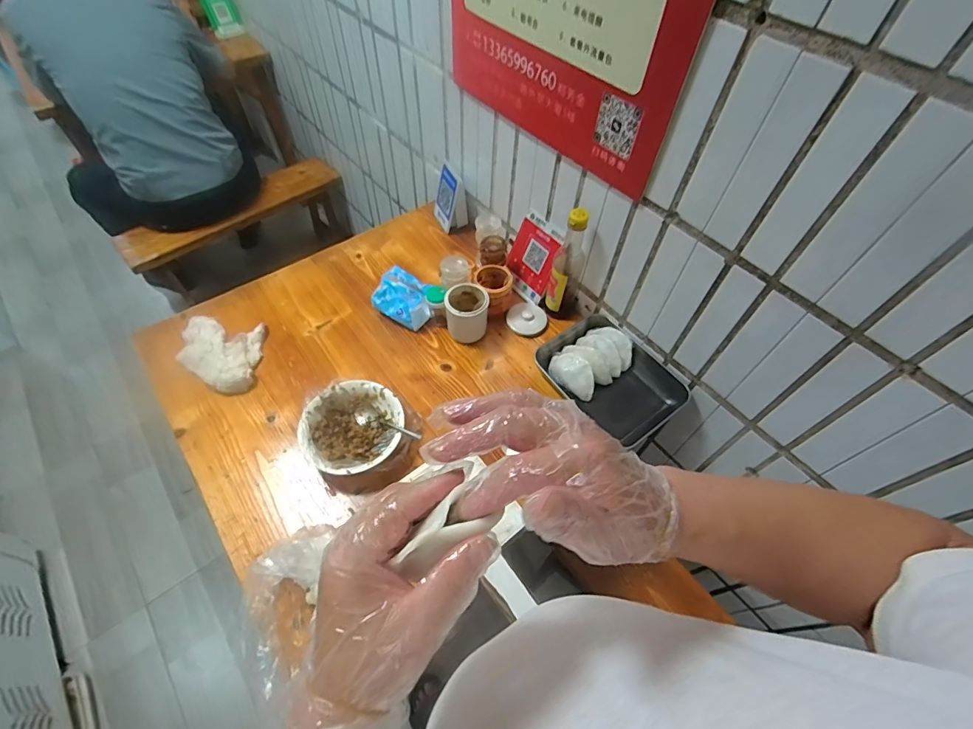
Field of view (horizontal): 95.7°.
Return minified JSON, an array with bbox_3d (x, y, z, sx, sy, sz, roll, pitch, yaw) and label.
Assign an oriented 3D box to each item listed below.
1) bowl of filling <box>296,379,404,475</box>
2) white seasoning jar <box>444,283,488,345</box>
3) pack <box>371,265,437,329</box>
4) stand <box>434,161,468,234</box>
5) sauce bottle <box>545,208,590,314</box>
[{"bbox_3d":[-0.228,0.115,0.767,0.165,0.059,0.170,1,56,-2],"label":"bowl of filling"},{"bbox_3d":[-0.040,-0.106,0.898,0.083,0.118,0.076,7,56,2],"label":"white seasoning jar"},{"bbox_3d":[-0.171,-0.141,0.938,0.133,0.070,0.097,28,59,16],"label":"pack"},{"bbox_3d":[-0.091,-0.405,1.087,0.065,0.138,0.099,-19,58,-15],"label":"stand"},{"bbox_3d":[0.159,-0.198,0.872,0.065,0.243,0.062,16,56,8],"label":"sauce bottle"}]

